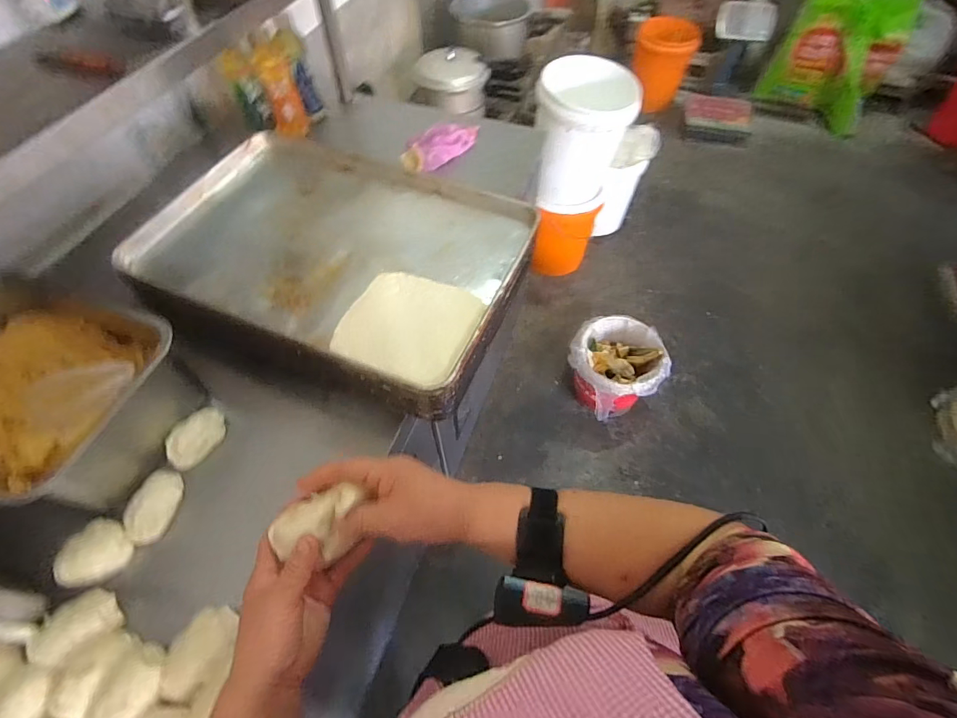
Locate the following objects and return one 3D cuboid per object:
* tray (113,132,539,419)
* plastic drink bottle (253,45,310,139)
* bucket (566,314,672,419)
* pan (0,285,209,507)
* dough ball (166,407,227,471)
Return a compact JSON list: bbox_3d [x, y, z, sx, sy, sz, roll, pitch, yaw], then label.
[{"bbox_3d":[-0.244,-0.186,0.780,0.625,0.067,0.428,22,60,15],"label":"tray"},{"bbox_3d":[-0.451,-0.610,1.039,0.076,0.183,0.054,-23,59,-13],"label":"plastic drink bottle"},{"bbox_3d":[0.448,0.042,1.515,0.280,0.254,0.281,-1,57,1],"label":"bucket"},{"bbox_3d":[-0.608,0.034,0.622,0.368,0.156,0.253,17,59,12],"label":"pan"},{"bbox_3d":[-0.413,0.113,0.662,0.045,0.038,0.094,23,61,16],"label":"dough ball"}]

